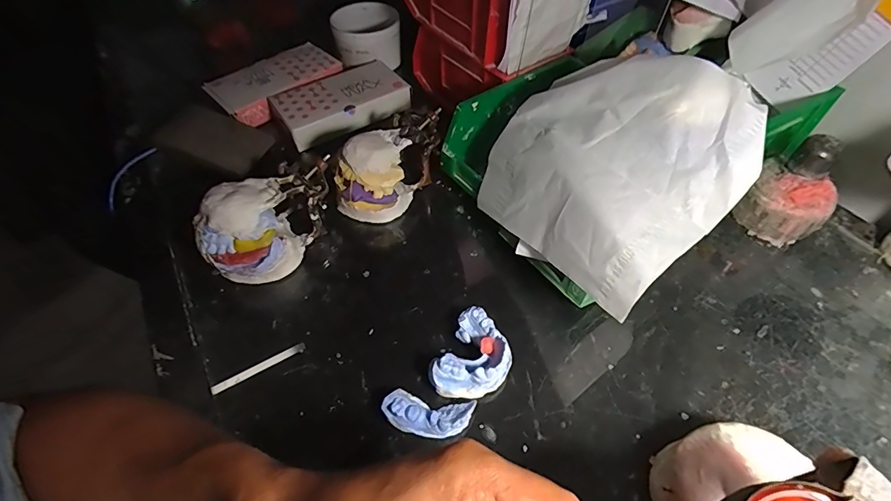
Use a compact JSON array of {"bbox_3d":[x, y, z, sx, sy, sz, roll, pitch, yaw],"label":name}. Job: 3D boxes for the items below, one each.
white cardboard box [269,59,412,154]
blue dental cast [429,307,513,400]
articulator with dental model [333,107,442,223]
[{"bbox_3d":[-0.126,-0.182,0.525,0.147,0.032,0.085,-28,56,-19],"label":"white cardboard box"},{"bbox_3d":[0.024,0.080,0.325,0.048,0.031,0.067,20,55,16],"label":"blue dental cast"},{"bbox_3d":[-0.053,-0.085,0.428,0.058,0.068,0.117,32,59,23],"label":"articulator with dental model"}]

